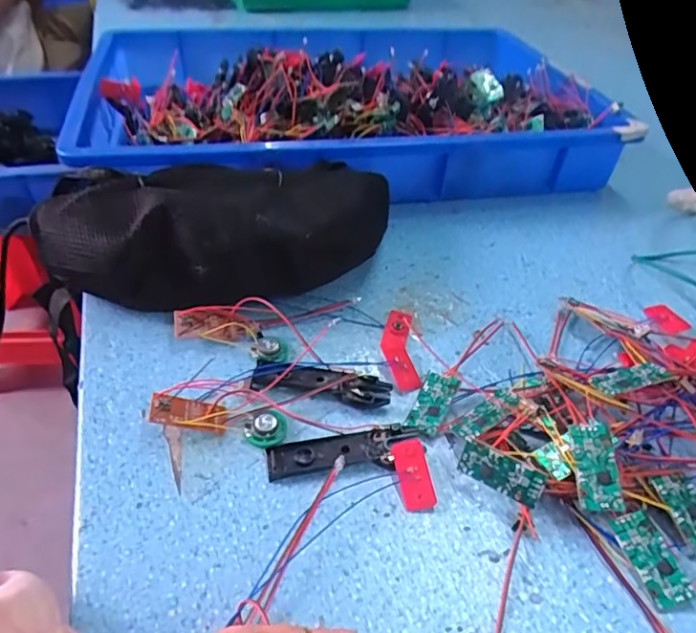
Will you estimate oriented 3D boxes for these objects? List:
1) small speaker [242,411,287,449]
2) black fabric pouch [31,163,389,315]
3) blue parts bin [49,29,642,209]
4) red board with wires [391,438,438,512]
[{"bbox_3d":[-0.050,0.069,0.338,0.025,0.006,0.022,-17,45,-21],"label":"small speaker"},{"bbox_3d":[-0.092,-0.061,0.432,0.275,0.077,0.118,-10,43,-14],"label":"black fabric pouch"},{"bbox_3d":[-0.012,-0.241,0.626,0.529,0.105,0.362,-10,43,-14],"label":"blue parts bin"},{"bbox_3d":[0.037,0.090,0.317,0.018,0.004,0.040,-17,56,4],"label":"red board with wires"}]

